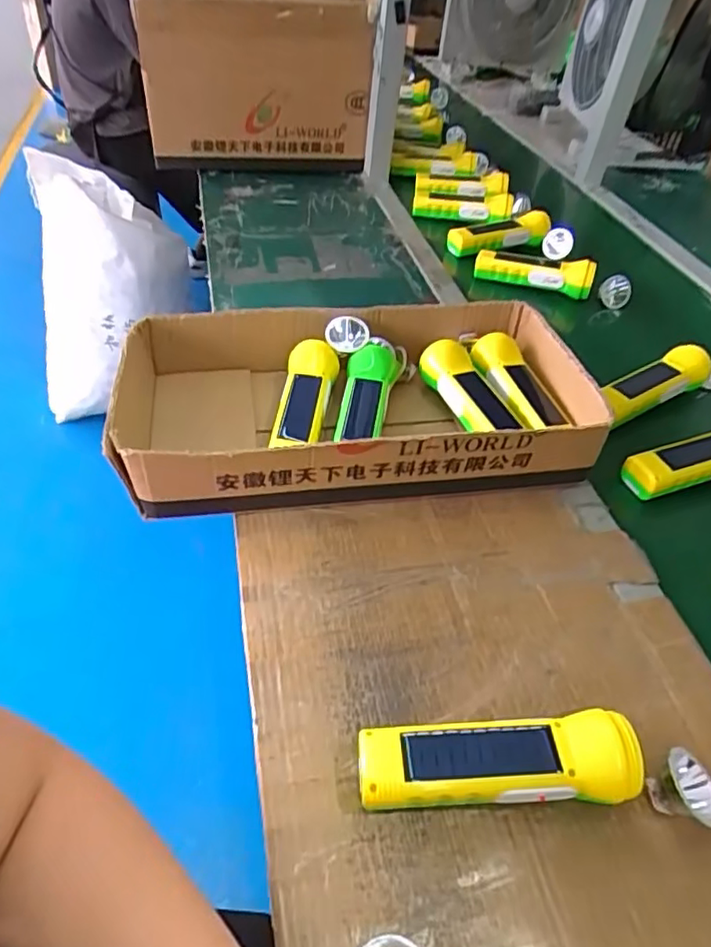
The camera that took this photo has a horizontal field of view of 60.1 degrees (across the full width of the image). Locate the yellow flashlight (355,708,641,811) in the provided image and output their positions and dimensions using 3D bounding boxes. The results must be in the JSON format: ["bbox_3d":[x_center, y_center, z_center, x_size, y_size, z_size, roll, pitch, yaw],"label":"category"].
[{"bbox_3d":[0.084,0.175,0.373,0.162,0.047,0.045,2,45,-3],"label":"yellow flashlight"}]

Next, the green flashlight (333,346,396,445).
[{"bbox_3d":[0.014,-0.087,0.634,0.054,0.107,0.052,14,10,-17],"label":"green flashlight"}]

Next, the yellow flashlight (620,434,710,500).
[{"bbox_3d":[0.344,-0.018,0.606,0.167,0.036,0.046,-13,47,-17],"label":"yellow flashlight"}]

